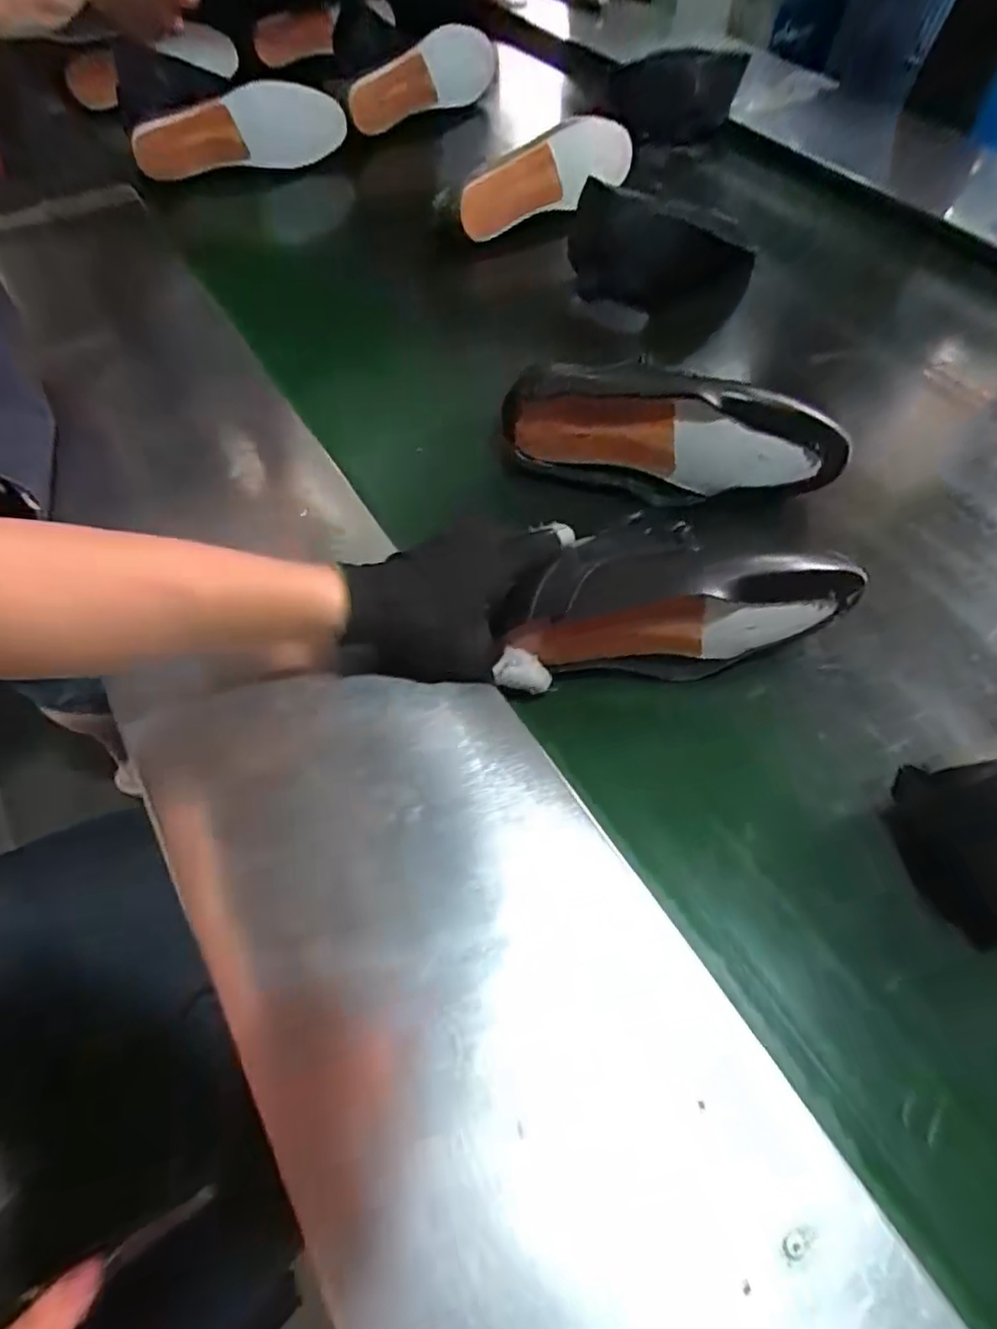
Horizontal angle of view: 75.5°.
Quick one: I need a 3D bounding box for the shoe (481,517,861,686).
[{"bbox_3d":[0.123,-0.055,0.449,0.236,0.079,0.101,-3,58,-1],"label":"shoe"}]

